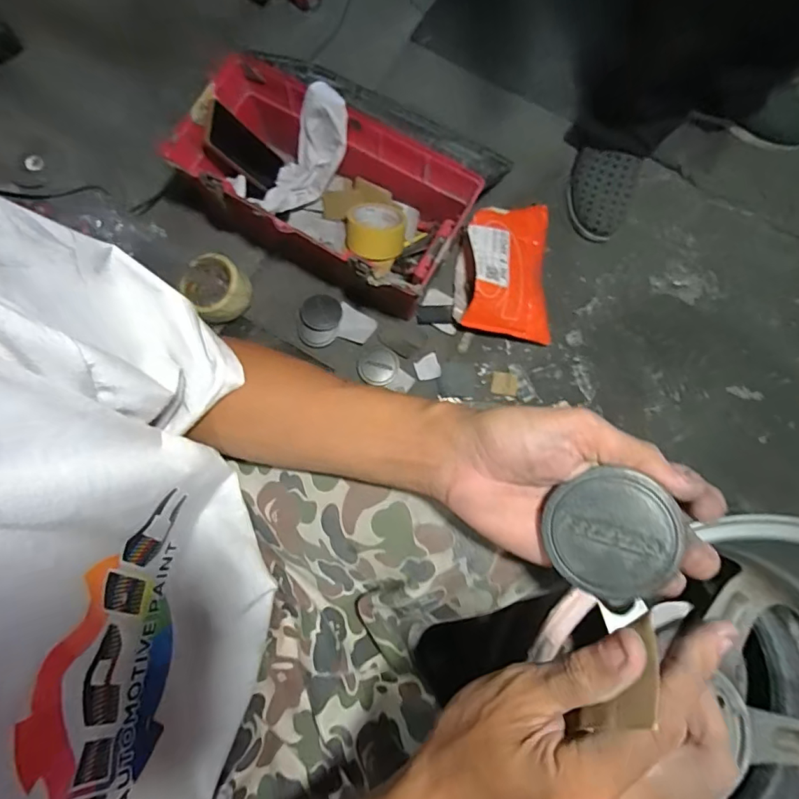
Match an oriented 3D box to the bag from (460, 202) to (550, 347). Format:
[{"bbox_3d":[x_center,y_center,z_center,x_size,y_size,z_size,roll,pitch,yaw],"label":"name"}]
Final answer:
[{"bbox_3d":[0.176,-0.216,0.807,0.154,0.065,0.230,9,77,-22],"label":"bag"}]

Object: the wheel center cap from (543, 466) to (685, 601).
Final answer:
[{"bbox_3d":[0.107,0.068,0.249,0.061,0.016,0.061,1,91,22],"label":"wheel center cap"}]

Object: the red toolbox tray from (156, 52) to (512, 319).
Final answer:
[{"bbox_3d":[-0.118,-0.326,0.770,0.442,0.166,0.221,35,82,6],"label":"red toolbox tray"}]

